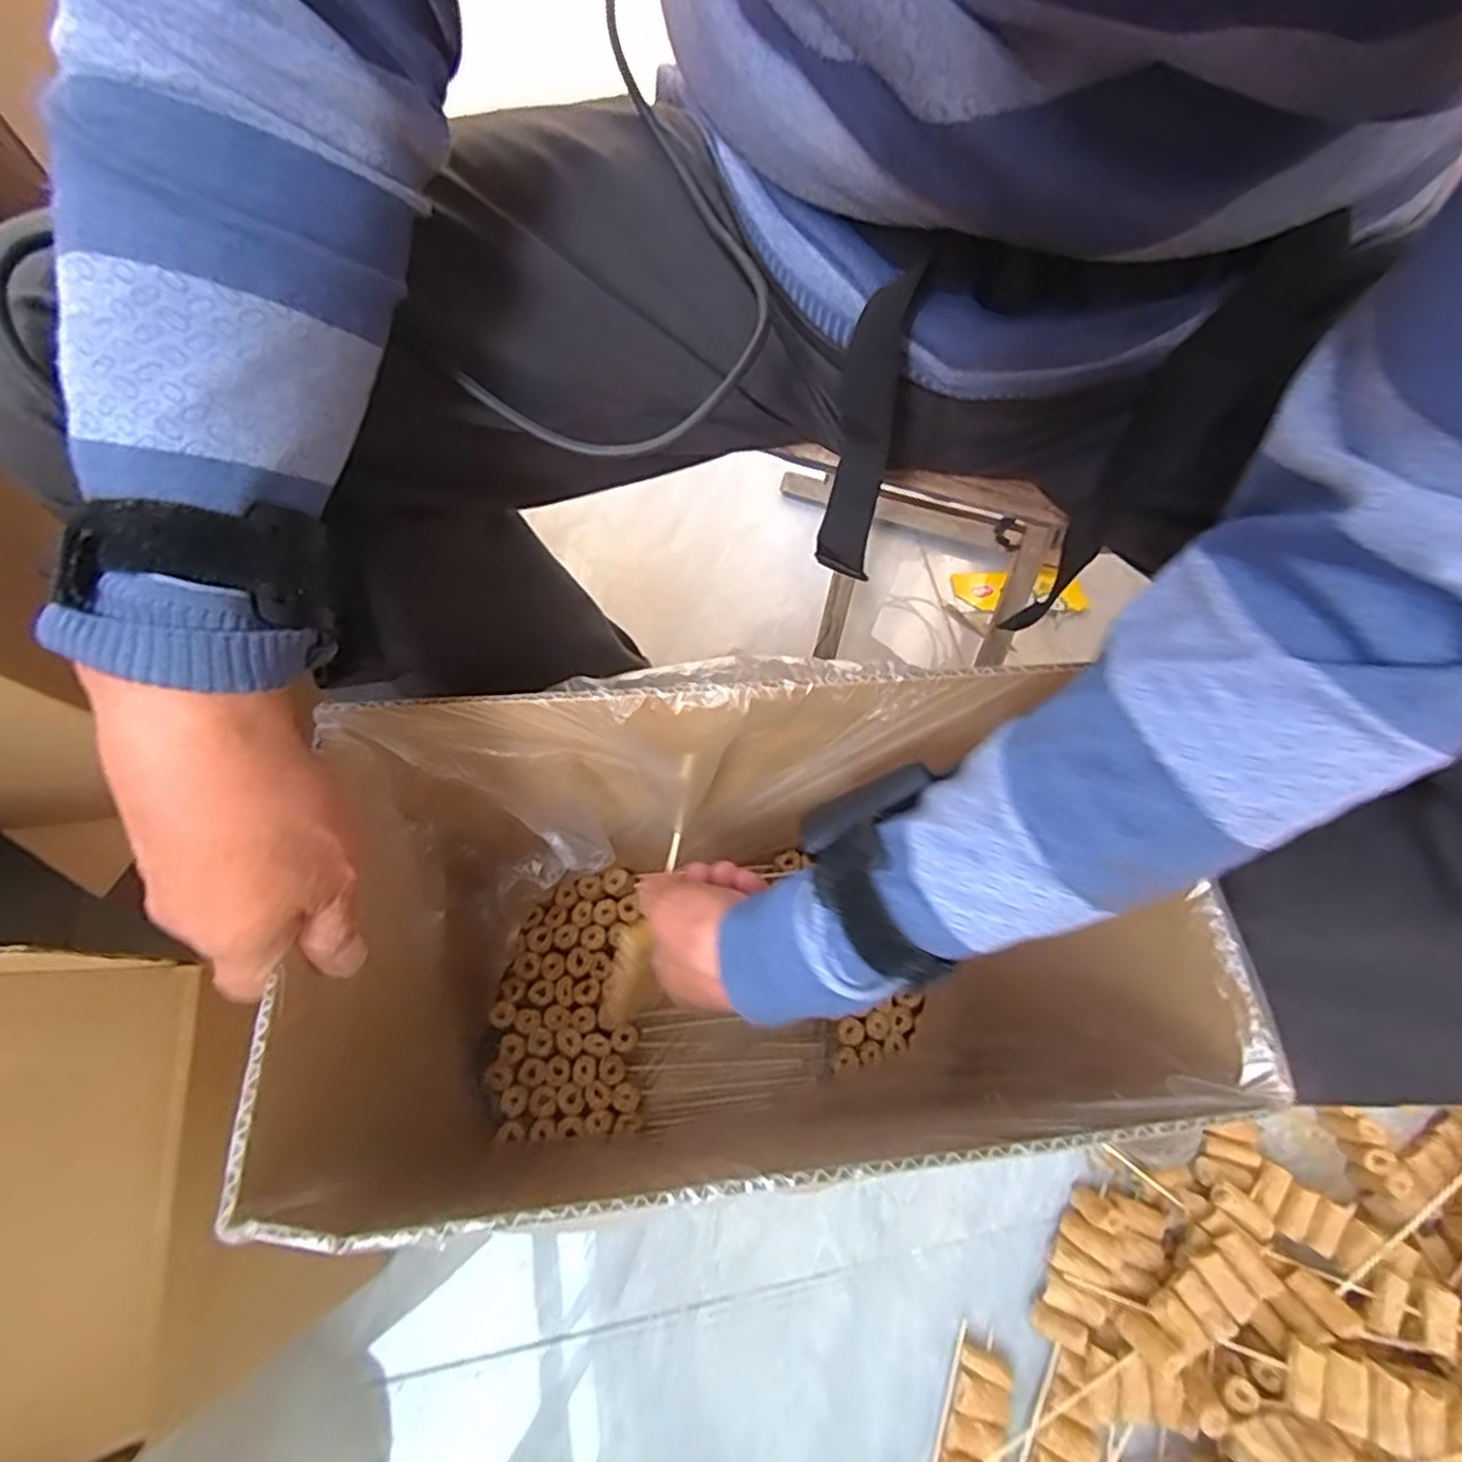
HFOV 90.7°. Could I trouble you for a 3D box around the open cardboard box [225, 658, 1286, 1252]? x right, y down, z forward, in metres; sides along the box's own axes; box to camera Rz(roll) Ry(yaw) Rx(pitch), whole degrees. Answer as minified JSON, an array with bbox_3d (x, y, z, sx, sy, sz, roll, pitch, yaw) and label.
[{"bbox_3d":[0.007,0.122,0.419,0.360,0.281,0.223,-9,67,-7],"label":"open cardboard box"}]

